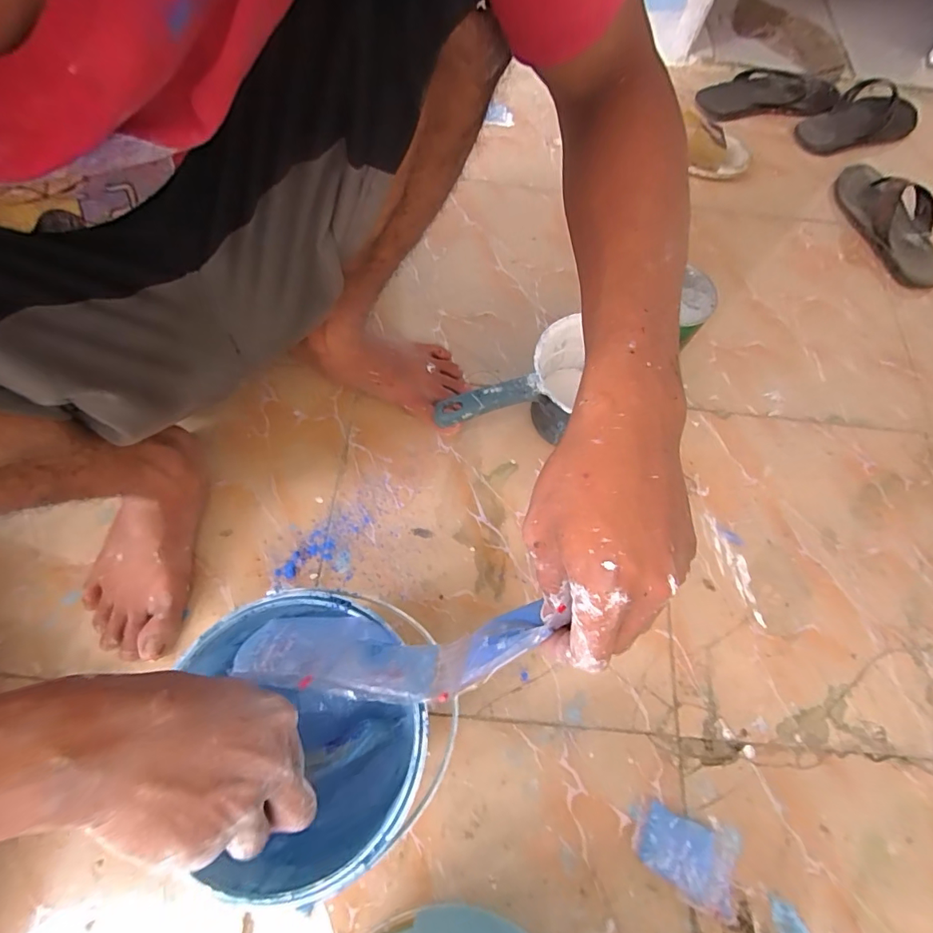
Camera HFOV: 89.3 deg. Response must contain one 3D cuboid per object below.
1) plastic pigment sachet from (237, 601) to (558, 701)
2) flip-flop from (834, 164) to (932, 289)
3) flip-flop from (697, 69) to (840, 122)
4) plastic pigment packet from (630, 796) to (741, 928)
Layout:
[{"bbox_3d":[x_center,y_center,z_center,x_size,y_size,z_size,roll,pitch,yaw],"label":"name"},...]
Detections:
[{"bbox_3d":[-0.053,0.121,0.304,0.209,0.054,0.051,-7,66,12],"label":"plastic pigment sachet"},{"bbox_3d":[0.727,-0.421,0.794,0.110,0.040,0.264,-6,67,-6],"label":"flip-flop"},{"bbox_3d":[0.599,-0.725,0.927,0.278,0.041,0.119,-7,68,-8],"label":"flip-flop"},{"bbox_3d":[0.206,0.367,0.442,0.096,0.013,0.068,19,67,5],"label":"plastic pigment packet"}]

